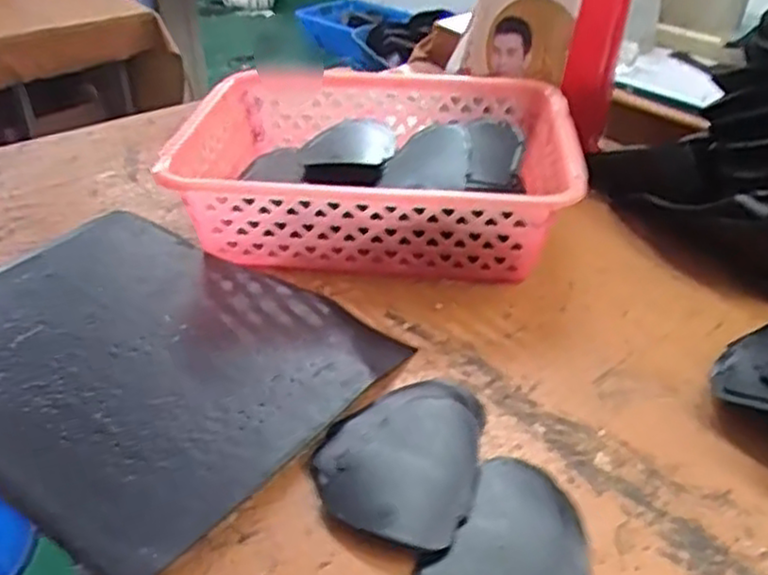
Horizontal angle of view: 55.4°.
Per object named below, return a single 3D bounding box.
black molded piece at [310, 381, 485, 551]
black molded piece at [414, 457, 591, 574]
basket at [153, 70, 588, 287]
[{"bbox_3d":[0.014,0.124,0.566,0.117,0.018,0.159,8,36,14],"label":"black molded piece"},{"bbox_3d":[0.092,0.177,0.501,0.102,0.007,0.137,13,38,20],"label":"black molded piece"},{"bbox_3d":[-0.003,-0.146,0.868,0.416,0.129,0.355,1,35,4],"label":"basket"}]

